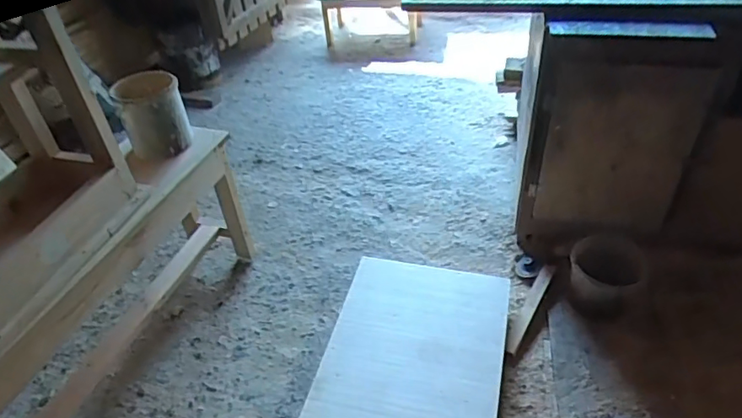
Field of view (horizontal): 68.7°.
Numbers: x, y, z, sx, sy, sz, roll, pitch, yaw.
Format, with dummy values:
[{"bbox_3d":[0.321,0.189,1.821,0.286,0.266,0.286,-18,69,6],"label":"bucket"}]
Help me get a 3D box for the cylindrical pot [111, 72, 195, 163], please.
[{"bbox_3d":[-0.641,-0.277,1.604,0.176,0.220,0.176,-2,38,2],"label":"cylindrical pot"}]

